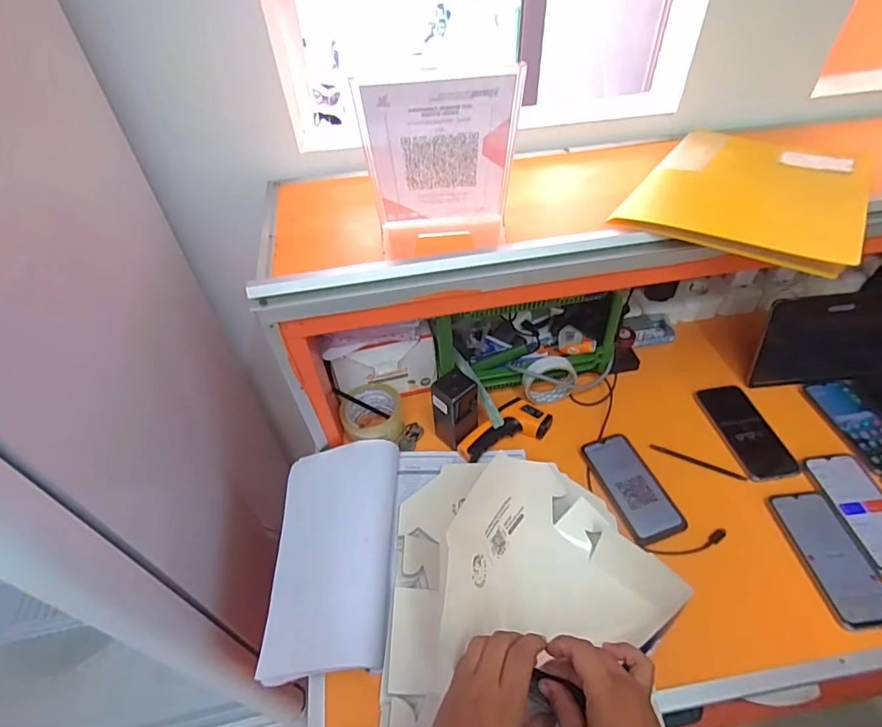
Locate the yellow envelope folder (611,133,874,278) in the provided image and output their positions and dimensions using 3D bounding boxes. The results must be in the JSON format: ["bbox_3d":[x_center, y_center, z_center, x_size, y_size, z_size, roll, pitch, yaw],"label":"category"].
[{"bbox_3d":[0.400,-0.230,0.612,0.239,0.023,0.331,26,53,25],"label":"yellow envelope folder"}]

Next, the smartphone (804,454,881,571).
[{"bbox_3d":[0.582,0.198,0.651,0.078,0.005,0.165,-7,46,-3],"label":"smartphone"}]

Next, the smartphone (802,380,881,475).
[{"bbox_3d":[0.659,0.094,0.749,0.080,0.015,0.174,-4,46,-1],"label":"smartphone"}]

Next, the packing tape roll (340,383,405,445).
[{"bbox_3d":[-0.109,0.083,0.765,0.096,0.063,0.092,-1,46,2],"label":"packing tape roll"}]

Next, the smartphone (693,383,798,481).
[{"bbox_3d":[0.478,0.103,0.748,0.079,0.006,0.168,-7,47,-4],"label":"smartphone"}]

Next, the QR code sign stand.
[{"bbox_3d":[0.000,-0.216,0.543,0.159,0.209,0.079,-3,46,0],"label":"QR code sign stand"}]

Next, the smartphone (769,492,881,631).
[{"bbox_3d":[0.504,0.244,0.613,0.085,0.006,0.170,-4,46,-1],"label":"smartphone"}]

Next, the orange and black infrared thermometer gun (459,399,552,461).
[{"bbox_3d":[0.102,0.112,0.747,0.146,0.030,0.071,-35,54,-27],"label":"orange and black infrared thermometer gun"}]

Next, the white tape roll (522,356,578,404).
[{"bbox_3d":[0.178,0.027,0.793,0.088,0.071,0.038,-14,47,-11],"label":"white tape roll"}]

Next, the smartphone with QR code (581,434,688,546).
[{"bbox_3d":[0.275,0.175,0.695,0.074,0.011,0.161,-14,47,-10],"label":"smartphone with QR code"}]

